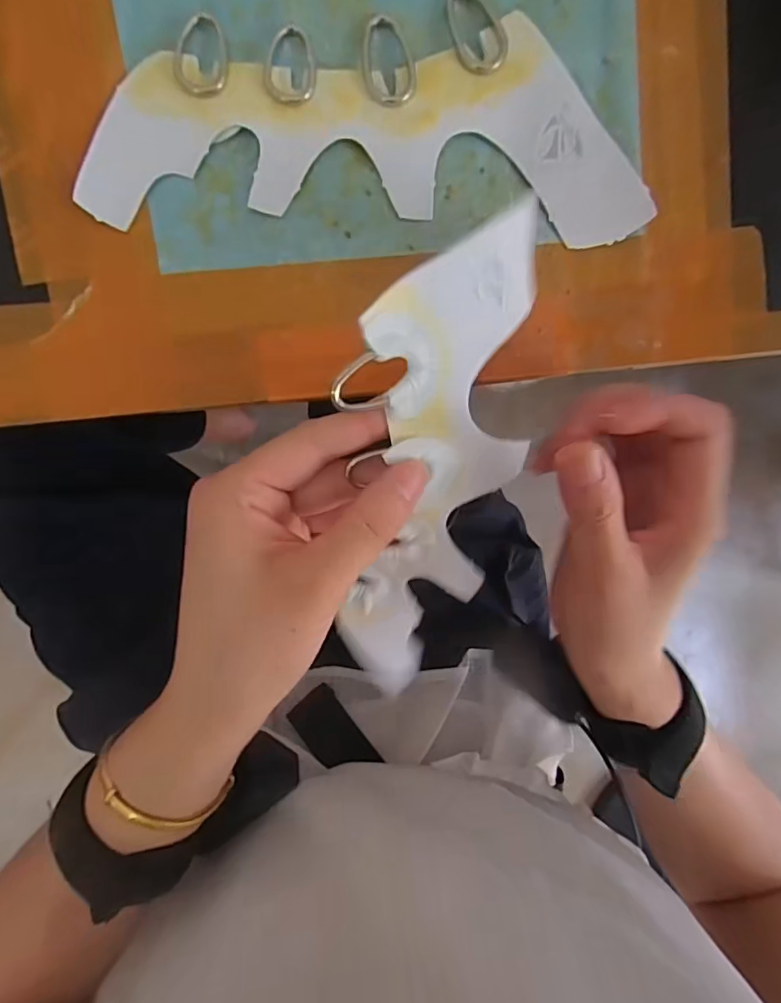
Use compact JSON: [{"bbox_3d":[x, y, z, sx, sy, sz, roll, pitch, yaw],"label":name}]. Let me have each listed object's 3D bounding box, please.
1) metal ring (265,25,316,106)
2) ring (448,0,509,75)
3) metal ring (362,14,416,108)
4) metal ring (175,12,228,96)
[{"bbox_3d":[-0.038,-0.166,0.203,0.019,0.004,0.026,-1,96,-8],"label":"metal ring"},{"bbox_3d":[0.034,-0.186,0.210,0.020,0.004,0.033,-25,99,-4],"label":"ring"},{"bbox_3d":[-0.001,-0.171,0.207,0.020,0.004,0.032,-10,98,-6],"label":"metal ring"},{"bbox_3d":[-0.070,-0.166,0.198,0.018,0.004,0.026,-2,97,-7],"label":"metal ring"}]

